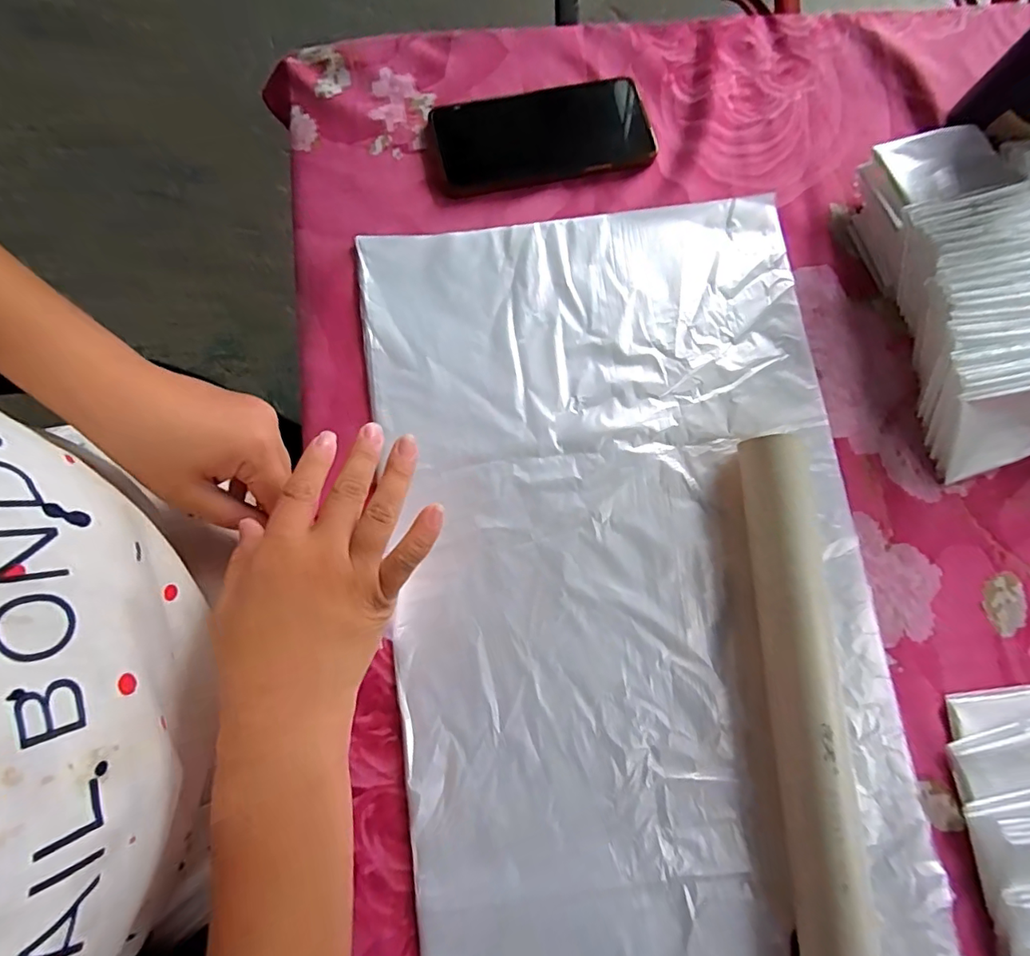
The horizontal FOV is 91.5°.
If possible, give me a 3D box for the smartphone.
[{"bbox_3d":[0.021,-0.264,0.385,0.161,0.012,0.082,-13,80,-4],"label":"smartphone"}]

